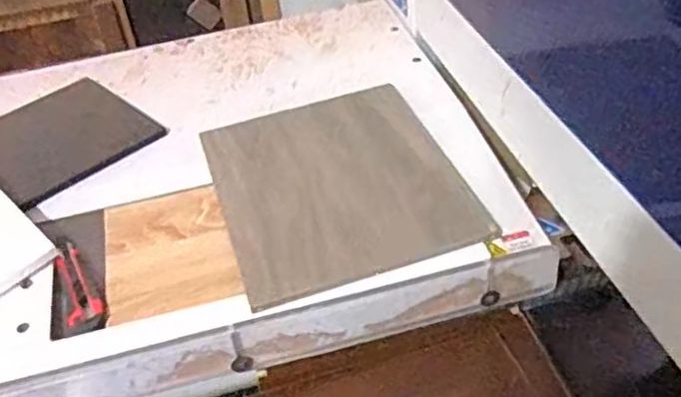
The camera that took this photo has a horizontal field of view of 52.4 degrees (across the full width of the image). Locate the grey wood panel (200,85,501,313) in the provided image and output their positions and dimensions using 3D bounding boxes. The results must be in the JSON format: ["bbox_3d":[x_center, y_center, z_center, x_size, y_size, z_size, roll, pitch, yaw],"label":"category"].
[{"bbox_3d":[-0.007,-0.025,0.887,0.288,0.011,0.335,-15,44,-11],"label":"grey wood panel"}]

